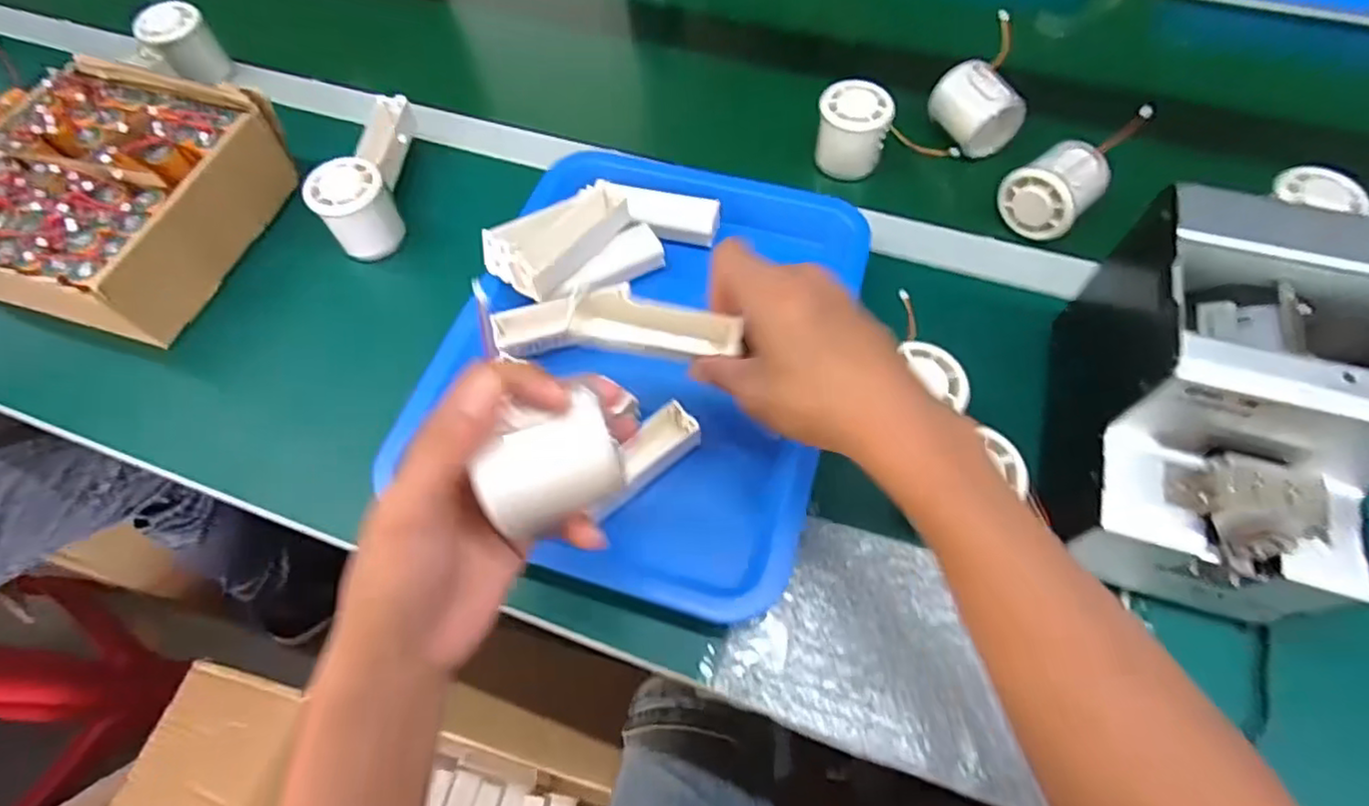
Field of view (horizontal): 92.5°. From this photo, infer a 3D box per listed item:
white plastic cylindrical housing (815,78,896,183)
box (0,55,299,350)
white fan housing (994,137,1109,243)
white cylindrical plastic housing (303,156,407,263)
[{"bbox_3d":[0.142,-0.230,0.556,0.057,0.057,0.047,13,63,9],"label":"white plastic cylindrical housing"},{"bbox_3d":[-0.448,-0.159,0.521,0.201,0.083,0.223,16,64,11],"label":"box"},{"bbox_3d":[0.289,-0.164,0.505,0.055,0.056,0.069,-31,65,-14],"label":"white fan housing"},{"bbox_3d":[-0.257,-0.150,0.523,0.053,0.067,0.048,-28,64,-12],"label":"white cylindrical plastic housing"}]

